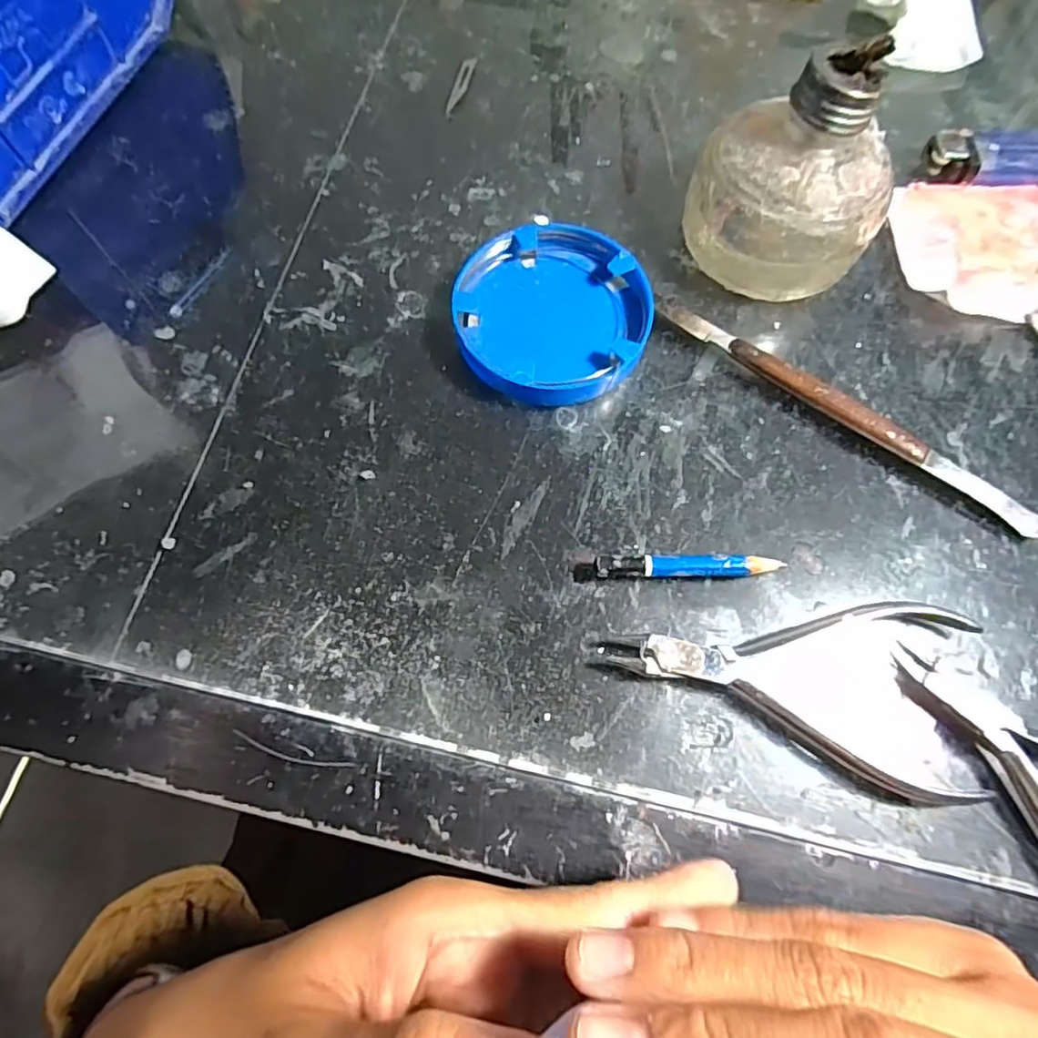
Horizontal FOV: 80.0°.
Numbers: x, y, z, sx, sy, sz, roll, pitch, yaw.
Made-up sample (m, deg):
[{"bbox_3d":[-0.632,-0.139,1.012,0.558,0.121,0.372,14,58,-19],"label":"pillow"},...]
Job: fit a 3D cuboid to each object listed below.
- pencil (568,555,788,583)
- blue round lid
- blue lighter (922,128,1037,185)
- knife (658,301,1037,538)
[{"bbox_3d":[0.056,0.018,0.221,0.071,0.011,0.008,0,70,1],"label":"pencil"},{"bbox_3d":[0.013,-0.084,0.254,0.076,0.017,0.079,0,70,1],"label":"blue round lid"},{"bbox_3d":[0.229,-0.164,0.282,0.081,0.011,0.027,-3,70,0],"label":"blue lighter"},{"bbox_3d":[0.126,-0.041,0.241,0.163,0.011,0.012,34,74,12],"label":"knife"}]

